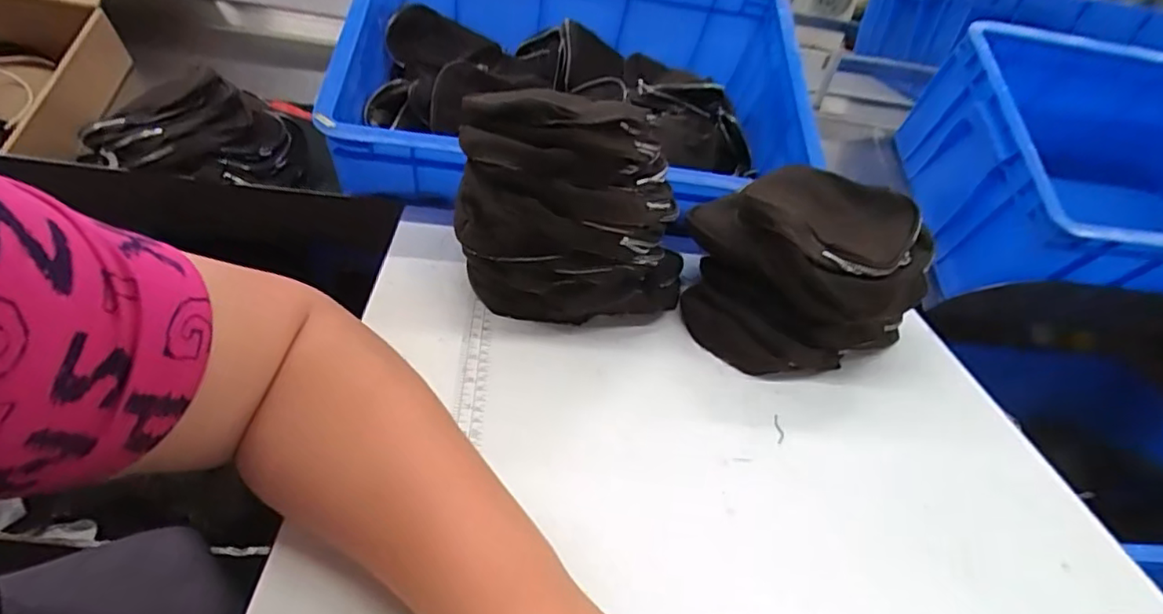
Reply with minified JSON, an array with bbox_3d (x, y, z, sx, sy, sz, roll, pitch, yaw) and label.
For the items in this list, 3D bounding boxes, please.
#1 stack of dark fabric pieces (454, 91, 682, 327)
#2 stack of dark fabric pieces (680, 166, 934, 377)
[{"bbox_3d":[-0.001,-0.085,0.502,0.207,0.170,0.133,5,36,-8],"label":"stack of dark fabric pieces"},{"bbox_3d":[0.195,-0.043,0.545,0.199,0.120,0.181,-1,37,-15],"label":"stack of dark fabric pieces"}]

